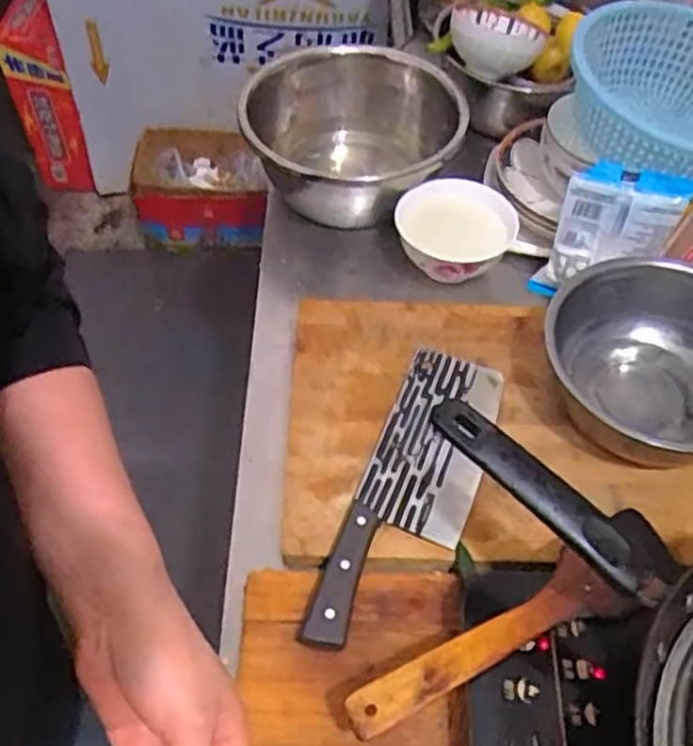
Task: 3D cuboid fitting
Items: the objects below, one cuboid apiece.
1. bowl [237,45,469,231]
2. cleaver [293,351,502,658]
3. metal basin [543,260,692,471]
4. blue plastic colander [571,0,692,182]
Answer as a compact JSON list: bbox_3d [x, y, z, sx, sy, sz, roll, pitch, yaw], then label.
[{"bbox_3d":[0.010,-0.271,0.866,0.243,0.134,0.243,1,53,-1],"label":"bowl"},{"bbox_3d":[0.059,0.095,0.625,0.092,0.023,0.298,18,54,11],"label":"cleaver"},{"bbox_3d":[0.280,-0.001,0.661,0.195,0.084,0.194,1,53,-1],"label":"metal basin"},{"bbox_3d":[0.341,-0.267,0.749,0.229,0.103,0.216,19,54,12],"label":"blue plastic colander"}]

